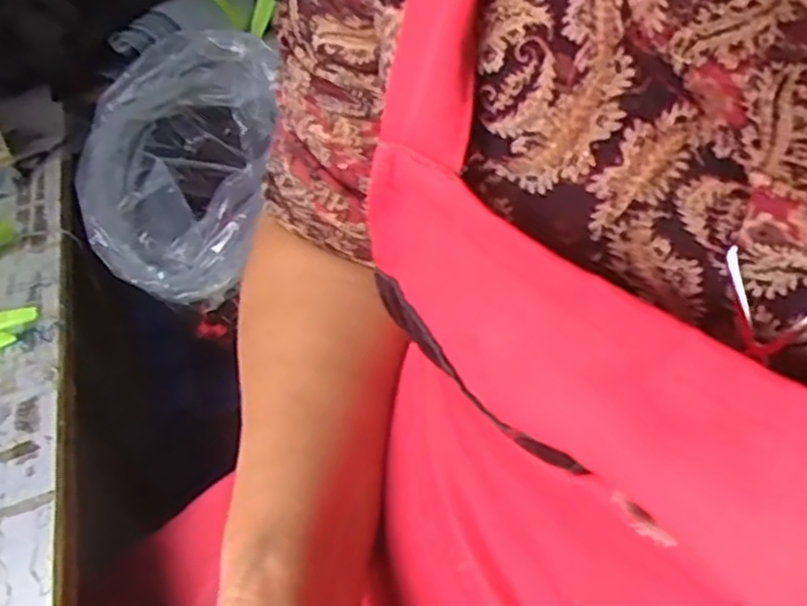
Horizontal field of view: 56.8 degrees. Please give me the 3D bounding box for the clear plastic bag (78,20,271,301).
[{"bbox_3d":[-0.205,-0.131,0.749,0.219,0.140,0.261,12,81,29],"label":"clear plastic bag"}]

